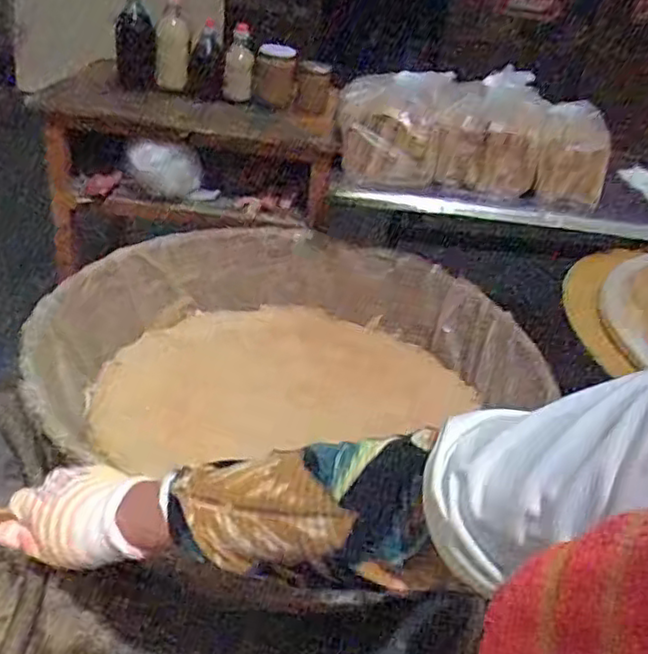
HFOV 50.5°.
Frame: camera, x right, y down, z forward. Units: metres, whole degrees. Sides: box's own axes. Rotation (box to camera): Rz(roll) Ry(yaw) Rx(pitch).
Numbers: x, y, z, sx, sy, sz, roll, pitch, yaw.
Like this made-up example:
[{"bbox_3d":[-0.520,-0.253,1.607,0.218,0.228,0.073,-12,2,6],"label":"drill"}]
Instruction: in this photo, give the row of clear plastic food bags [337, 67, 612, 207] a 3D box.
[{"bbox_3d":[0.256,-0.335,1.223,0.458,0.170,0.171,2,35,-2],"label":"row of clear plastic food bags"}]

